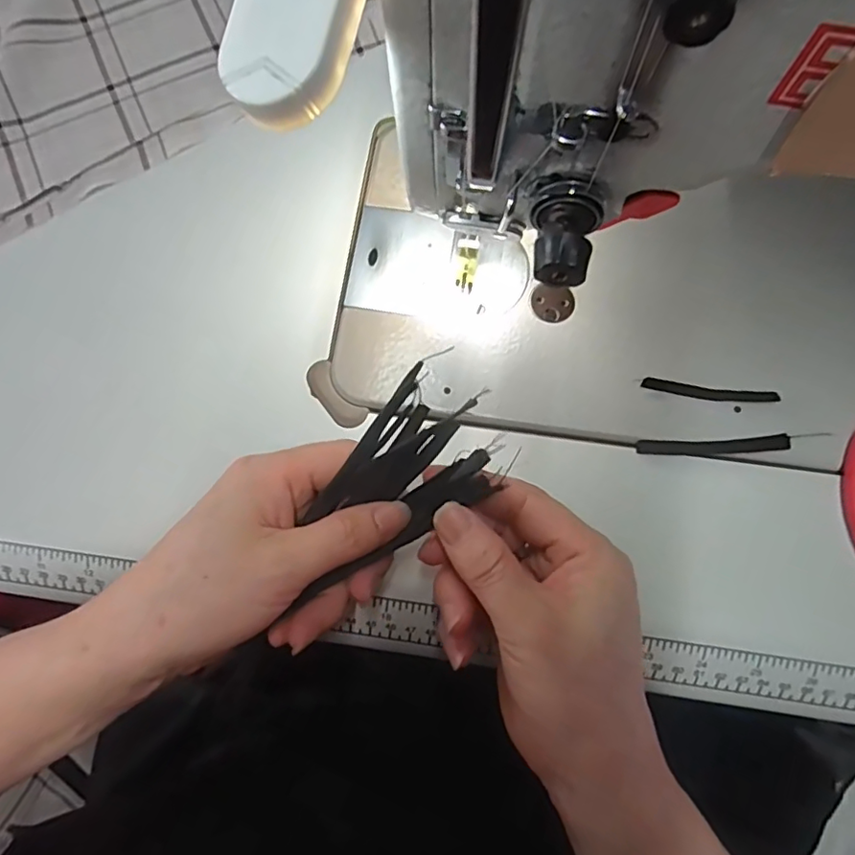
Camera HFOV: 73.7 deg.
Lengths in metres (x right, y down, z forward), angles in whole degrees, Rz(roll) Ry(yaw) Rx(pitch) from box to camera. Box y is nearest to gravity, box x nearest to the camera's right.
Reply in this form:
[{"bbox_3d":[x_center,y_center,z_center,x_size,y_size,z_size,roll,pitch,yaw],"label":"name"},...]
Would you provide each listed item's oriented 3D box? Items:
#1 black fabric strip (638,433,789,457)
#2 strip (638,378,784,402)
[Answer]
[{"bbox_3d":[0.144,0.009,0.285,0.074,0.004,0.009,-2,77,1],"label":"black fabric strip"},{"bbox_3d":[0.145,-0.019,0.292,0.068,0.004,0.006,6,77,3],"label":"strip"}]

